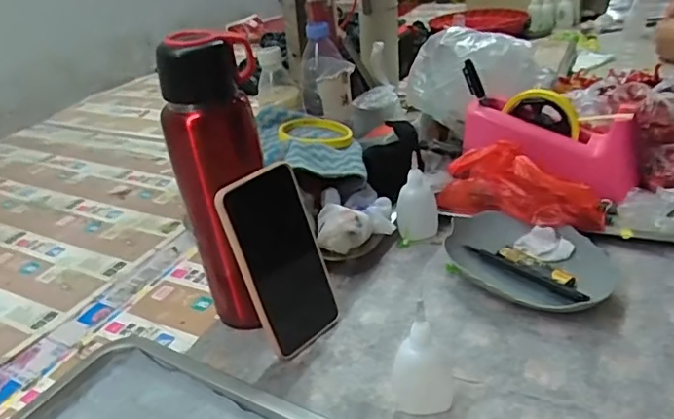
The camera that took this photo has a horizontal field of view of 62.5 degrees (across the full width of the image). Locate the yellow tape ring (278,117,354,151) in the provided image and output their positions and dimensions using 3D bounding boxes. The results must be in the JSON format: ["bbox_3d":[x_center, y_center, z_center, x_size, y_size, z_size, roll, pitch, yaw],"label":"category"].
[{"bbox_3d":[-0.029,-0.099,0.718,0.091,0.021,0.102,-11,31,-7],"label":"yellow tape ring"}]

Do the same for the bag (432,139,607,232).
[{"bbox_3d":[0.191,-0.021,0.596,0.170,0.081,0.043,16,37,34],"label":"bag"}]

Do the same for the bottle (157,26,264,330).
[{"bbox_3d":[-0.098,-0.017,0.497,0.061,0.263,0.071,12,35,30],"label":"bottle"}]

